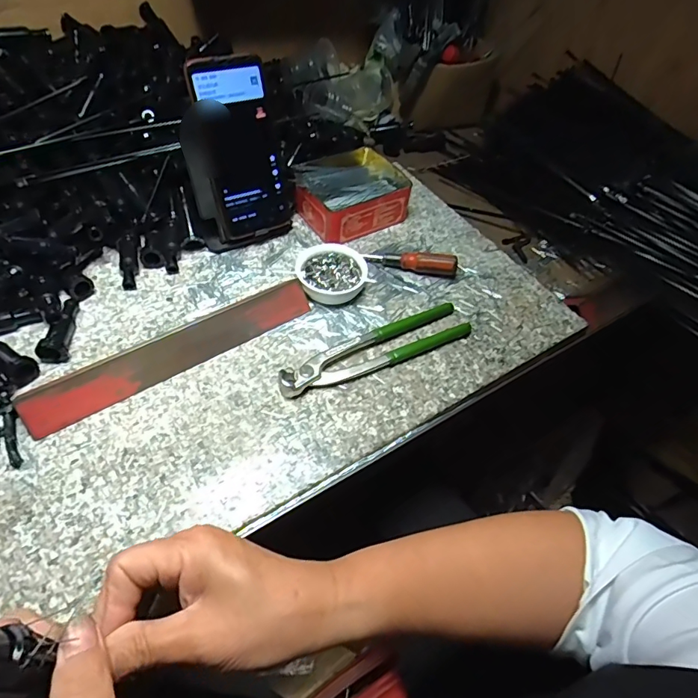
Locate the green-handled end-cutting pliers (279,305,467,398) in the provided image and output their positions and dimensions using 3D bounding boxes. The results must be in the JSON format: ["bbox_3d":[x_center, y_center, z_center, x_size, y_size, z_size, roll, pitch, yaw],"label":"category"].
[{"bbox_3d":[0.027,-0.003,0.448,0.199,0.017,0.044,-22,58,-21],"label":"green-handled end-cutting pliers"}]

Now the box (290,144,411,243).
[{"bbox_3d":[0.001,-0.187,0.569,0.124,0.050,0.106,-28,60,-25],"label":"box"}]

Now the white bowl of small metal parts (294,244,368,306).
[{"bbox_3d":[-0.019,-0.078,0.494,0.072,0.029,0.066,3,52,-4],"label":"white bowl of small metal parts"}]

